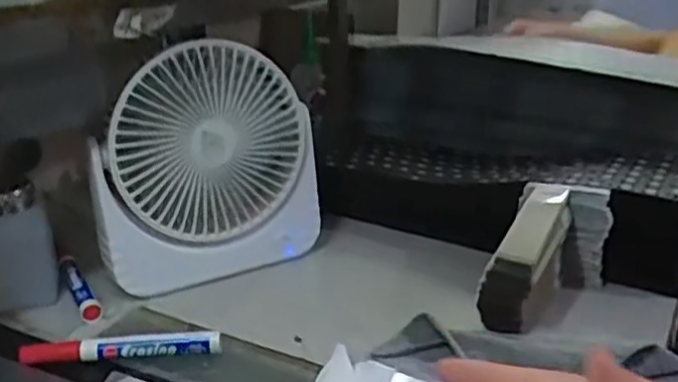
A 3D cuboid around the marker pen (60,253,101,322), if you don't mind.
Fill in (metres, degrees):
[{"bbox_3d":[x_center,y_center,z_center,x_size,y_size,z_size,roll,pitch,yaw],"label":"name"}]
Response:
[{"bbox_3d":[-0.224,0.081,0.605,0.015,0.020,0.111,-13,24,-29],"label":"marker pen"}]

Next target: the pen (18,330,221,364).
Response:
[{"bbox_3d":[-0.157,0.116,0.510,0.141,0.020,0.015,-2,21,-3],"label":"pen"}]

